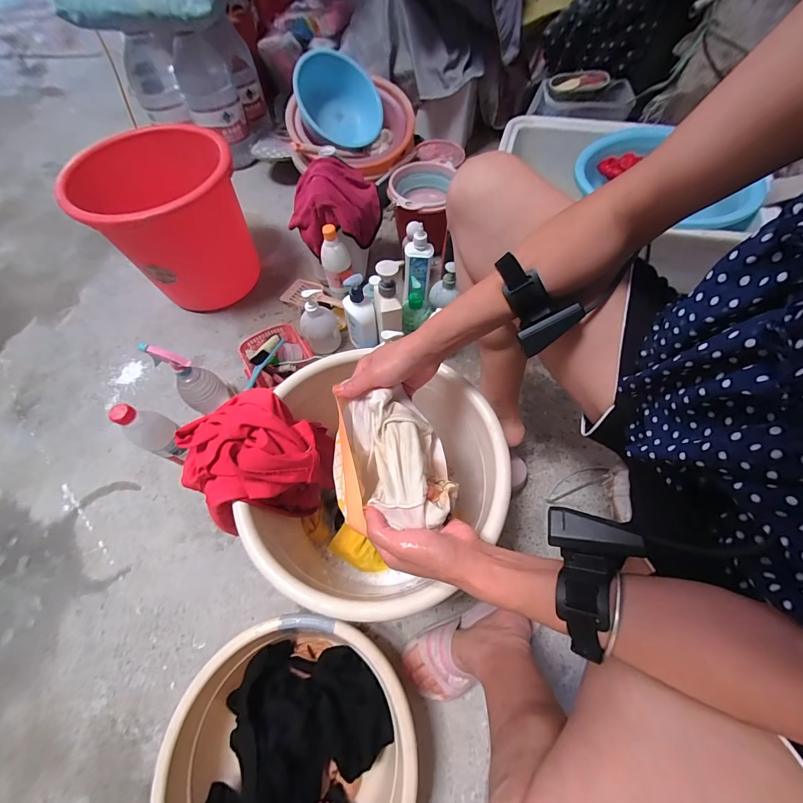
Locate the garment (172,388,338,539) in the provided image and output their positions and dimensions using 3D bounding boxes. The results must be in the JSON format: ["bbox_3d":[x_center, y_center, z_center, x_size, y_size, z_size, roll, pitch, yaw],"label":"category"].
[{"bbox_3d":[-0.194,0.075,0.476,0.176,0.161,0.142,-11,61,-4],"label":"garment"}]

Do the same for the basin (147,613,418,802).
[{"bbox_3d":[-0.152,0.476,0.472,0.281,0.128,0.299,-1,61,2],"label":"basin"}]

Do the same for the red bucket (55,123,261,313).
[{"bbox_3d":[-0.522,-0.411,0.859,0.309,0.316,0.304,-1,61,2],"label":"red bucket"}]

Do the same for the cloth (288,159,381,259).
[{"bbox_3d":[-0.150,-0.450,0.805,0.196,0.148,0.141,-8,61,-2],"label":"cloth"}]

